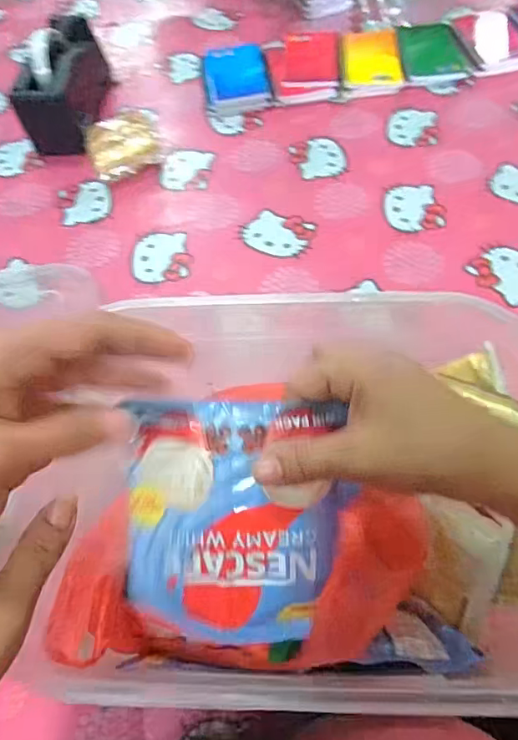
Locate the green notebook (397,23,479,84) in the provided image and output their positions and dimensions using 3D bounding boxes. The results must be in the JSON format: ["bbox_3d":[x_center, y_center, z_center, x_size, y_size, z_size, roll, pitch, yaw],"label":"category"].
[{"bbox_3d":[0.259,-0.476,0.743,0.104,0.022,0.122,-11,62,-2],"label":"green notebook"}]

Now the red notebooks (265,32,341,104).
[{"bbox_3d":[0.069,-0.454,0.743,0.108,0.030,0.139,-6,62,1],"label":"red notebooks"}]

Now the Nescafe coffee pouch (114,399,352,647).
[{"bbox_3d":[-0.013,0.081,0.260,0.112,0.014,0.130,1,98,3],"label":"Nescafe coffee pouch"}]

